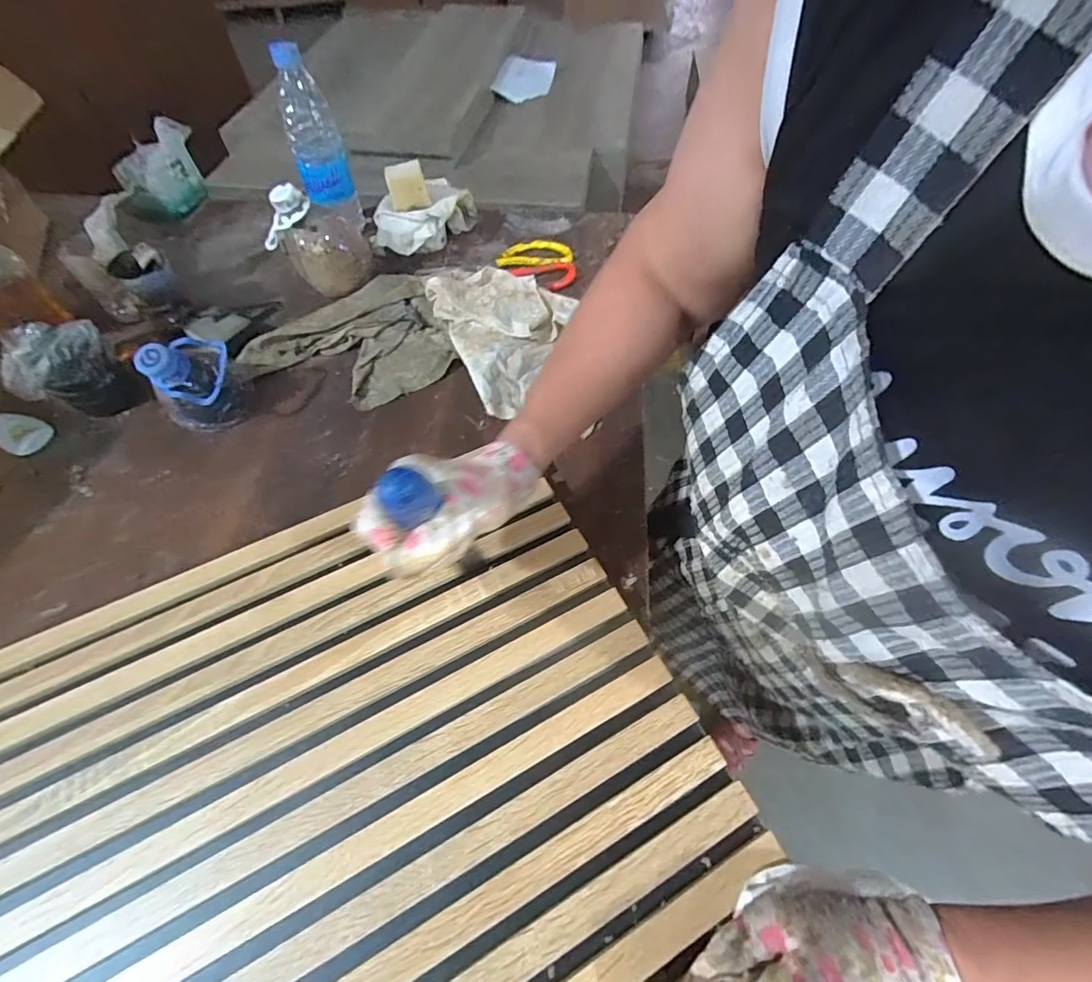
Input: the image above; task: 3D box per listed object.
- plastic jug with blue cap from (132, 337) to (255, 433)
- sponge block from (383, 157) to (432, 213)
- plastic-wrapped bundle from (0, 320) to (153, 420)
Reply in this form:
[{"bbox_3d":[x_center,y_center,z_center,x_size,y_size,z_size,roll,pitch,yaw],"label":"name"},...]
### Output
[{"bbox_3d":[-0.355,-0.111,0.494,0.084,0.095,0.073,-39,64,-22],"label":"plastic jug with blue cap"},{"bbox_3d":[-0.185,-0.406,0.635,0.050,0.043,0.039,-16,58,-10],"label":"sponge block"},{"bbox_3d":[-0.499,-0.123,0.507,0.080,0.088,0.089,22,60,14],"label":"plastic-wrapped bundle"}]

